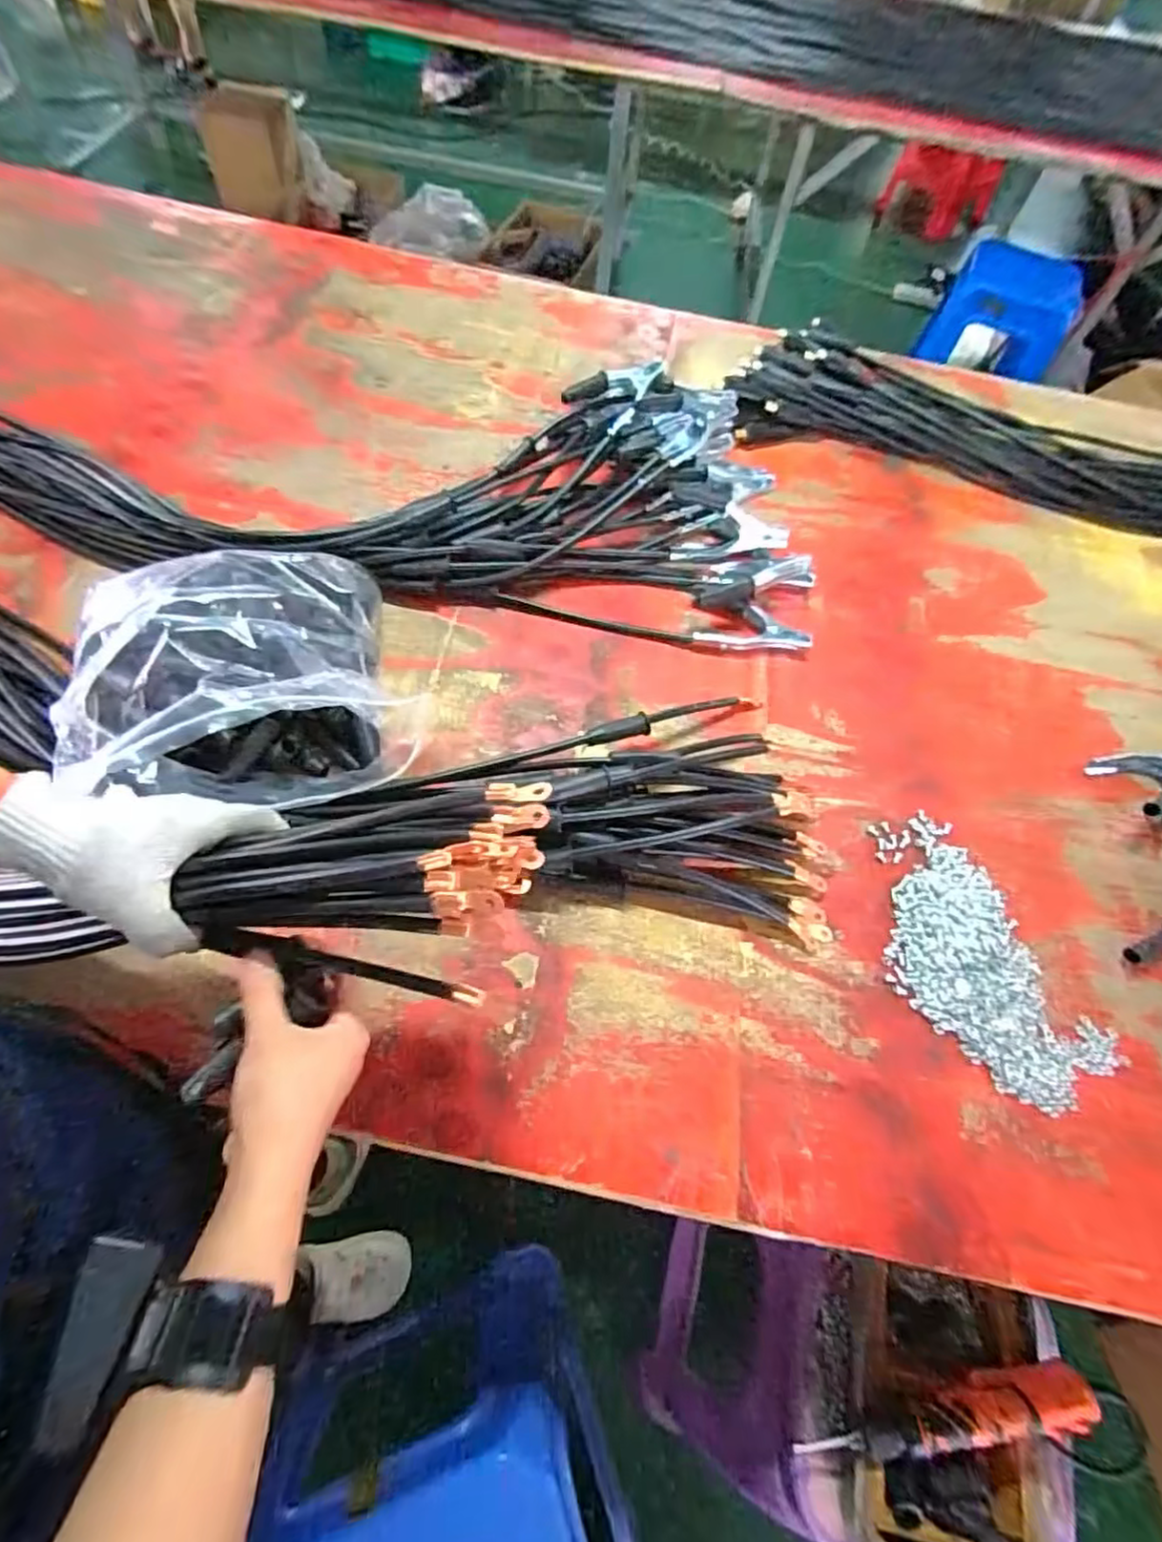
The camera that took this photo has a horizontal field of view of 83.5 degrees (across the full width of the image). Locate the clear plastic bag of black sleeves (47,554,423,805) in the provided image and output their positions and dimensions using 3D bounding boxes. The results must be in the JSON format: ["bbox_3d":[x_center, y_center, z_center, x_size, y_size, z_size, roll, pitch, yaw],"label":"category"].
[{"bbox_3d":[-0.297,-0.101,0.577,0.247,0.132,0.245,-15,63,-12],"label":"clear plastic bag of black sleeves"}]

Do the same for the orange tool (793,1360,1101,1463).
[{"bbox_3d":[0.349,0.610,0.612,0.279,0.036,0.047,-3,63,-8],"label":"orange tool"}]

